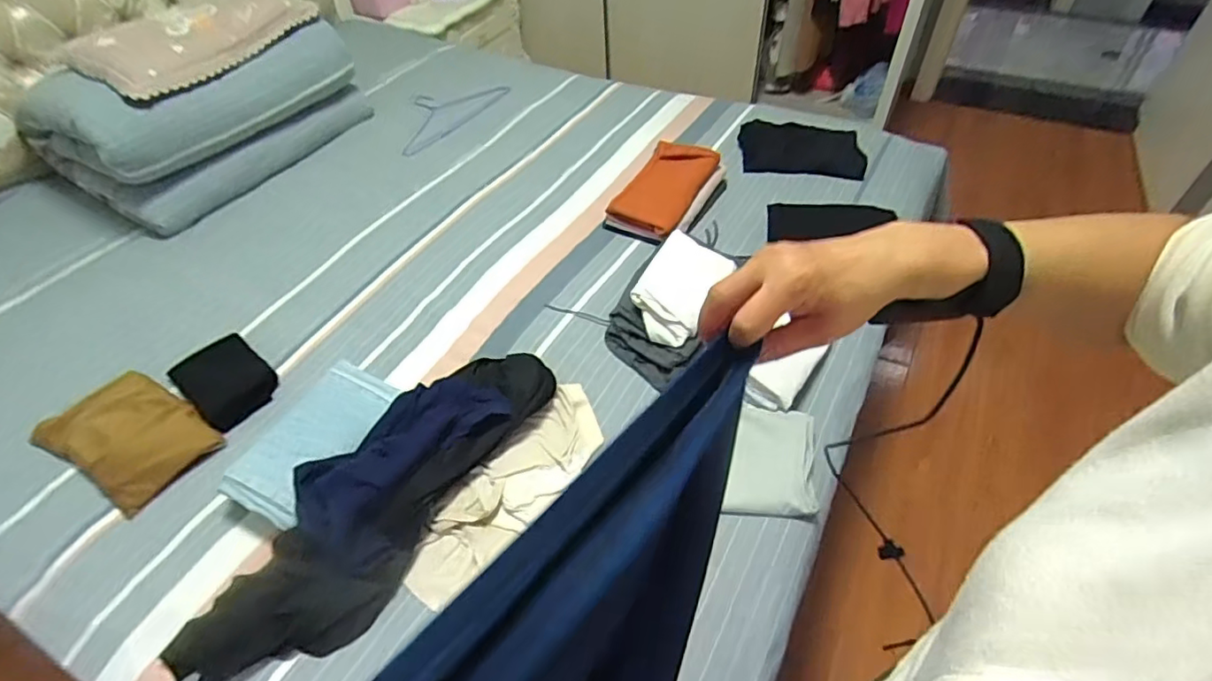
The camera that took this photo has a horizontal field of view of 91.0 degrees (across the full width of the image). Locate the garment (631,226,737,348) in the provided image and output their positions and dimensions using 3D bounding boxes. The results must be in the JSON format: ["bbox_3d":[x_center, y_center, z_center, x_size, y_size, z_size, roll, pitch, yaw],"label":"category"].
[{"bbox_3d":[0.139,-0.099,1.112,0.141,0.070,0.228,35,53,-3],"label":"garment"}]

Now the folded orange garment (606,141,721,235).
[{"bbox_3d":[0.130,-0.356,1.349,0.157,0.059,0.272,22,53,21],"label":"folded orange garment"}]

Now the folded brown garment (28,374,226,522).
[{"bbox_3d":[-0.810,0.155,1.009,0.293,0.046,0.180,21,53,21],"label":"folded brown garment"}]

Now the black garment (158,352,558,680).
[{"bbox_3d":[-0.329,0.221,0.877,0.194,0.099,0.628,26,55,24],"label":"black garment"}]

